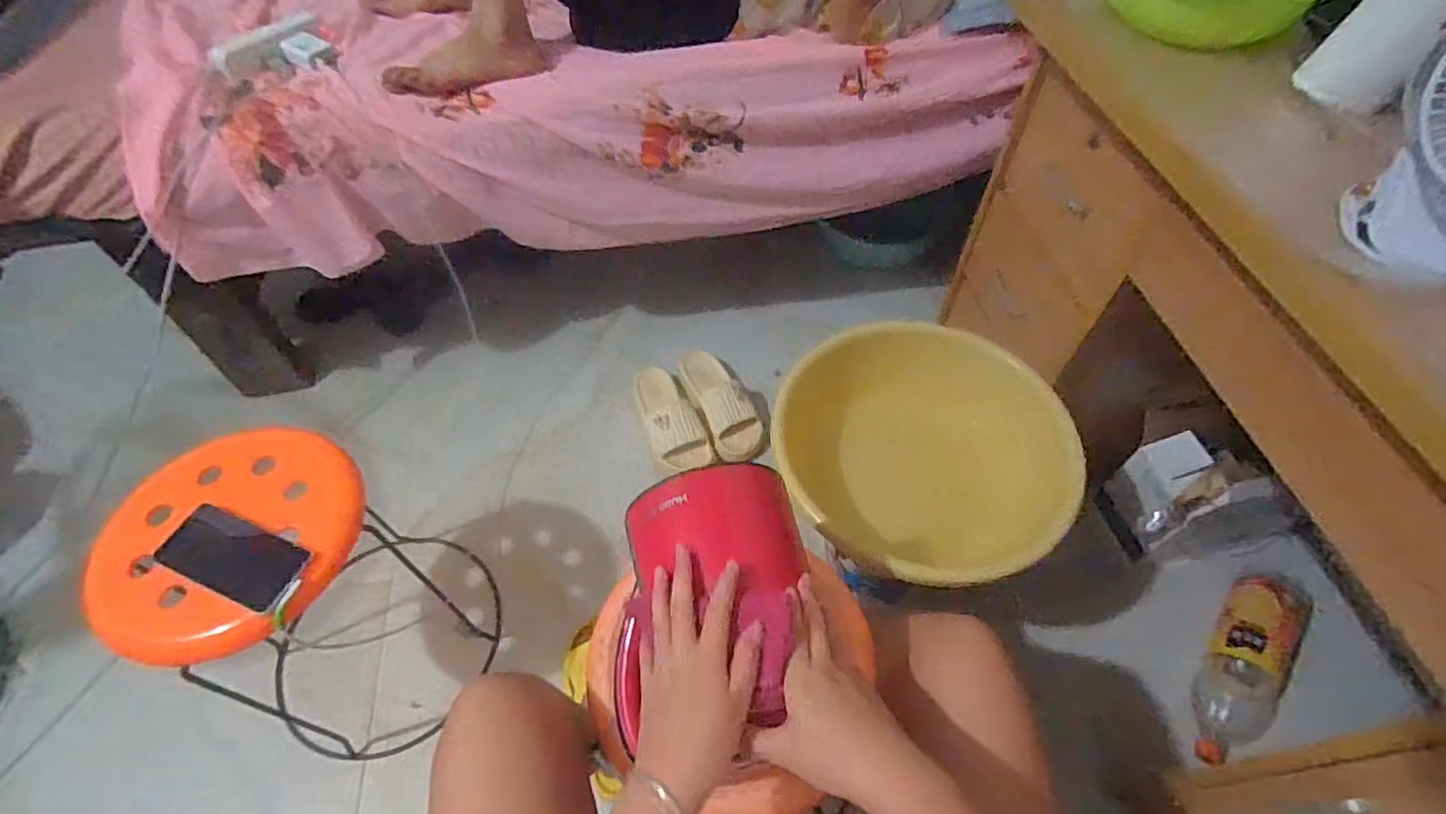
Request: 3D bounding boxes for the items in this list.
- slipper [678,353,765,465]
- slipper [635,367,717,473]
[{"bbox_3d":[-0.005,-0.021,1.257,0.104,0.080,0.253,-21,57,-13],"label":"slipper"},{"bbox_3d":[-0.105,0.007,1.242,0.107,0.083,0.250,-18,56,-11],"label":"slipper"}]

